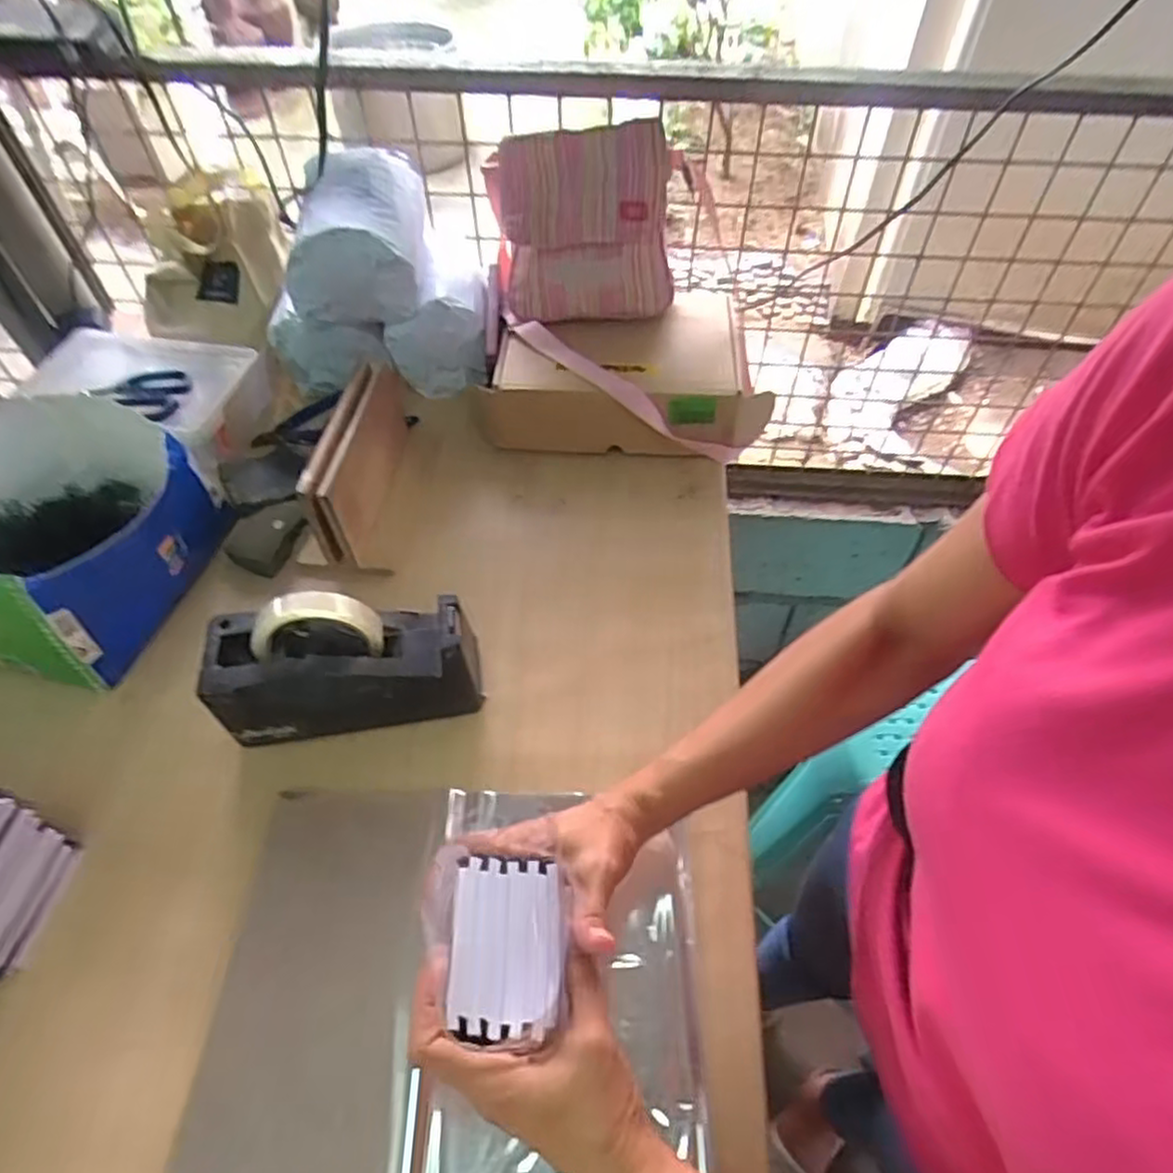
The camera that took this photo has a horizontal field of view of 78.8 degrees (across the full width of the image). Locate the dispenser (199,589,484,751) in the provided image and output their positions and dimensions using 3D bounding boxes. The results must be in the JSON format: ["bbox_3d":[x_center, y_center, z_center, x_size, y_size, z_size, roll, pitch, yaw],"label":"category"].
[{"bbox_3d":[-0.192,0.061,0.571,0.203,0.126,0.073,-6,53,-5],"label":"dispenser"}]

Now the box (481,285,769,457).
[{"bbox_3d":[0.040,-0.255,0.829,0.315,0.086,0.227,0,53,0],"label":"box"}]

